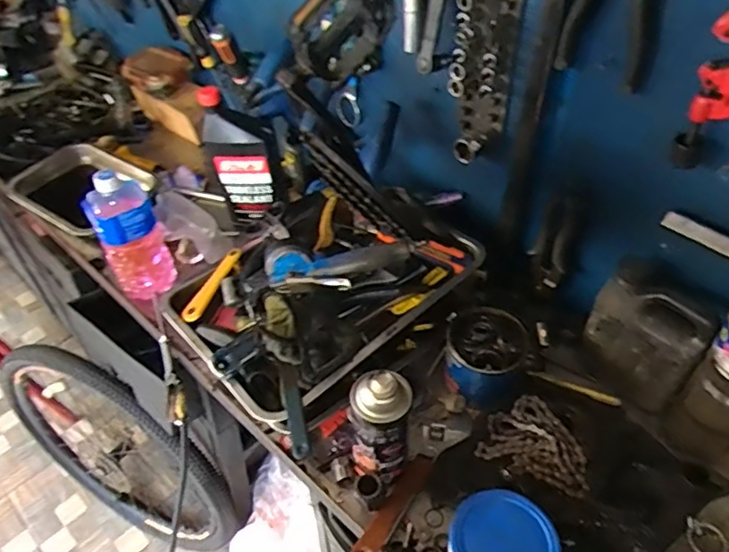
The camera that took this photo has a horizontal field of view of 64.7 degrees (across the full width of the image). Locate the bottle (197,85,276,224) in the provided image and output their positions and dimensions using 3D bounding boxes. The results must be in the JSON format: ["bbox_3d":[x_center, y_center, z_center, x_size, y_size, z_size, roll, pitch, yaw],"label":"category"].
[{"bbox_3d":[-0.204,-0.186,0.931,0.090,0.221,0.090,-14,47,-12],"label":"bottle"}]

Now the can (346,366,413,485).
[{"bbox_3d":[0.015,0.171,0.636,0.065,0.184,0.054,1,46,2],"label":"can"}]

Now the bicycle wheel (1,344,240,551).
[{"bbox_3d":[-0.558,0.405,1.302,0.610,0.611,0.110,21,50,20],"label":"bicycle wheel"}]

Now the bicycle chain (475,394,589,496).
[{"bbox_3d":[0.215,0.203,0.707,0.129,0.040,0.087,20,49,20],"label":"bicycle chain"}]

